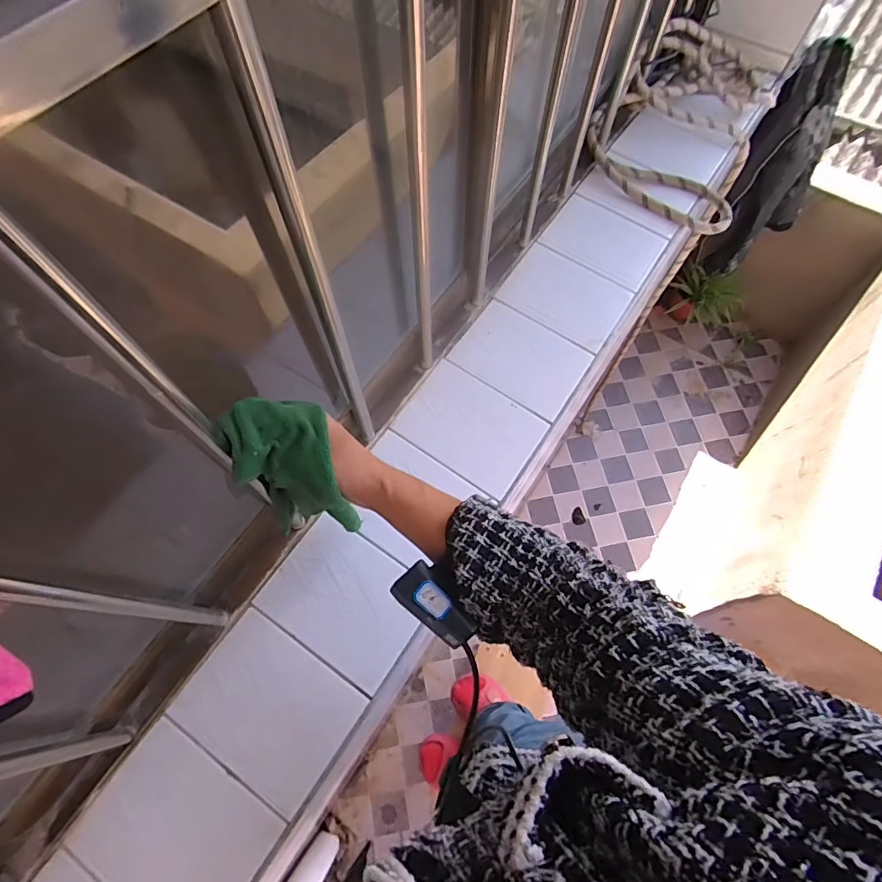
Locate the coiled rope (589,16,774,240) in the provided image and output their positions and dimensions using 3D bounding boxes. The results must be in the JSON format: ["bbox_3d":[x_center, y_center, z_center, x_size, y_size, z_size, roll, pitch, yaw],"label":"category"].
[{"bbox_3d":[0.446,-0.582,0.906,0.284,0.201,0.454,27,69,11],"label":"coiled rope"}]

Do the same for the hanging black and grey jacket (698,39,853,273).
[{"bbox_3d":[1.022,-0.792,1.479,0.252,0.675,0.208,30,70,12],"label":"hanging black and grey jacket"}]

